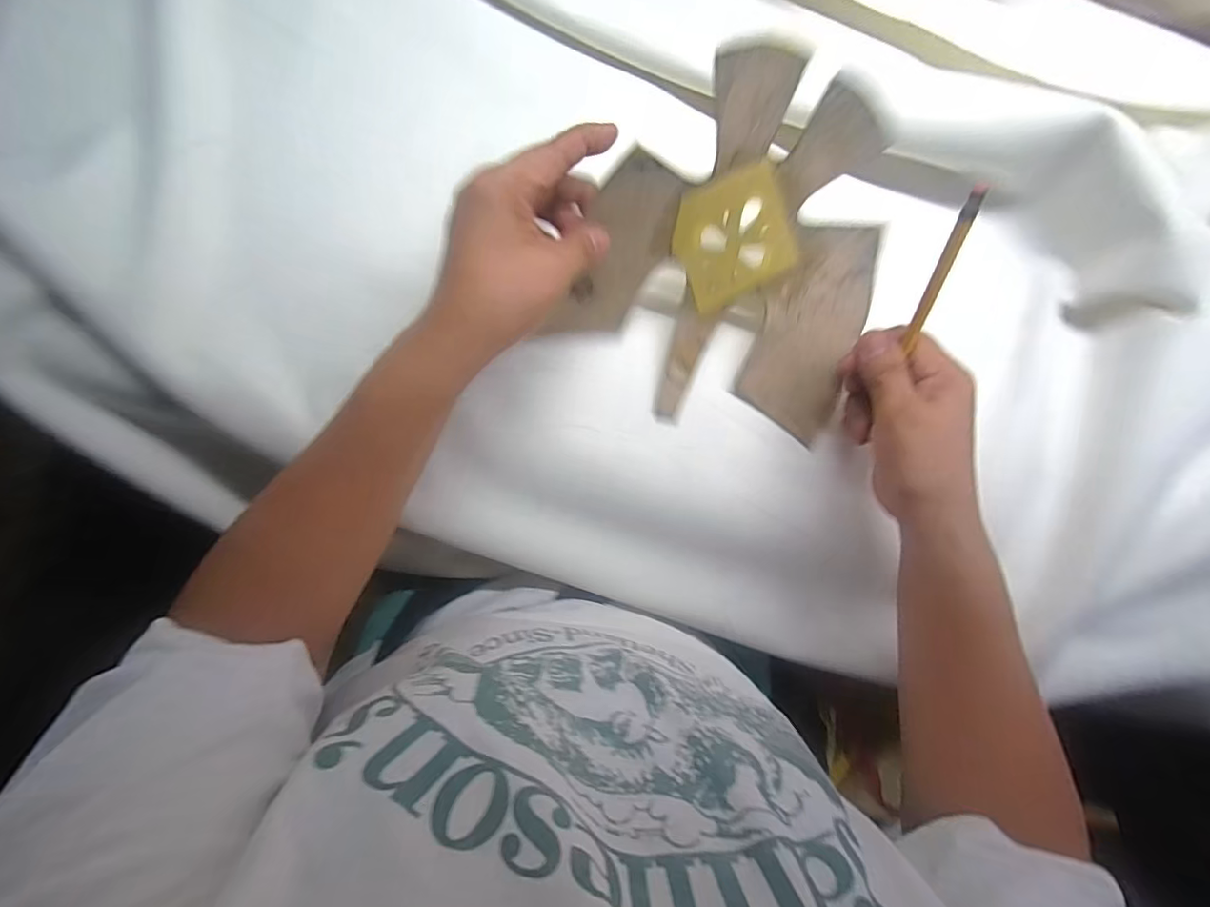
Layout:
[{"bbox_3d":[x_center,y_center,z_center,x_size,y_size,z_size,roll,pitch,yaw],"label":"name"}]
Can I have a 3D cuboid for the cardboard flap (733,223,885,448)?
[{"bbox_3d":[0.137,-0.081,0.360,0.066,0.007,0.137,14,111,1],"label":"cardboard flap"}]

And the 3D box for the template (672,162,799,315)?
[{"bbox_3d":[0.079,-0.133,0.329,0.070,0.004,0.074,-27,128,12],"label":"template"}]

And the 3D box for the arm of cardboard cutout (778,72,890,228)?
[{"bbox_3d":[0.124,-0.175,0.305,0.063,0.007,0.047,-39,117,23],"label":"arm of cardboard cutout"}]

